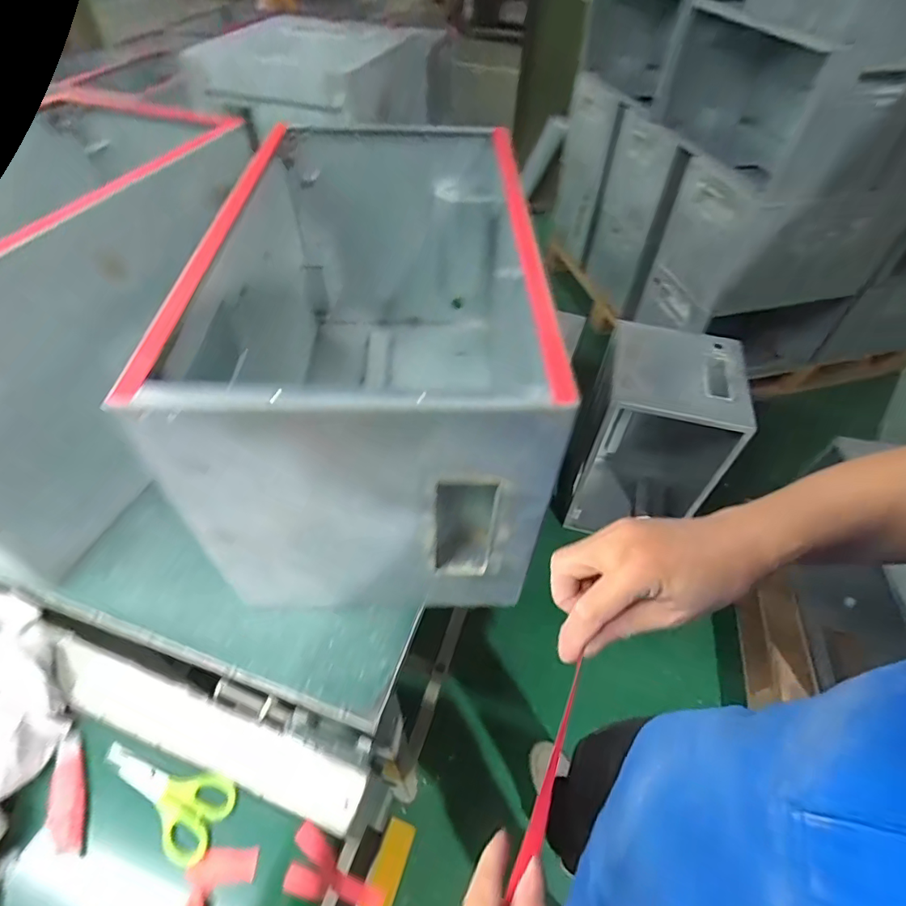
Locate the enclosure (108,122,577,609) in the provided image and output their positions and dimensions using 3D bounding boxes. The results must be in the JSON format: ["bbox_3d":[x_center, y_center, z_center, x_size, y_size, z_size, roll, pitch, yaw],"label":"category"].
[{"bbox_3d":[-0.080,-0.172,0.635,0.301,0.319,0.631,0,51,-2],"label":"enclosure"}]

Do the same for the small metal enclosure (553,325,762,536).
[{"bbox_3d":[0.514,-0.029,1.343,0.327,0.556,0.319,13,52,9],"label":"small metal enclosure"}]

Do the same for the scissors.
[{"bbox_3d":[-0.258,0.300,0.438,0.130,0.009,0.061,17,52,12],"label":"scissors"}]

